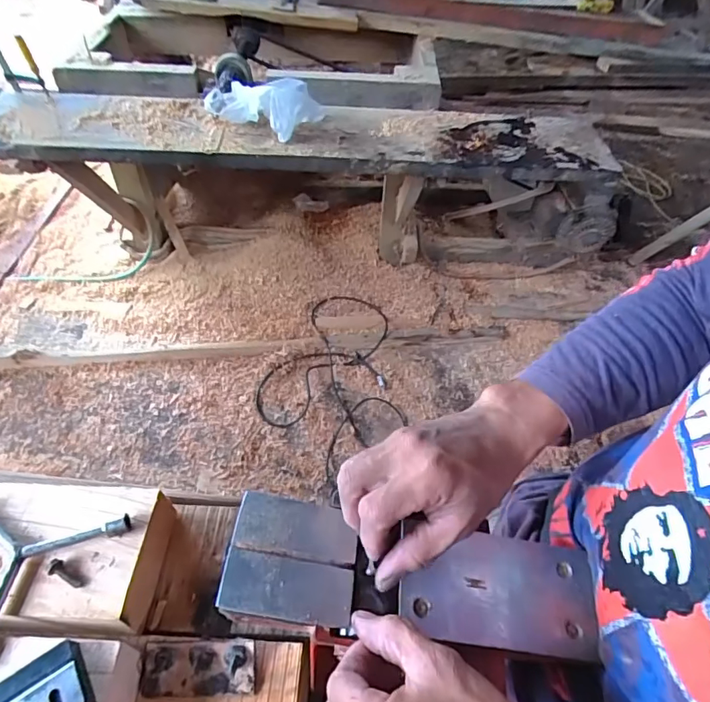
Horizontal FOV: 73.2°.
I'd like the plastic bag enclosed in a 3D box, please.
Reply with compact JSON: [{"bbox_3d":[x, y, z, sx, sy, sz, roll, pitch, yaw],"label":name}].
[{"bbox_3d":[-0.224,-0.592,1.157,0.283,0.112,0.119,4,51,0],"label":"plastic bag"}]

